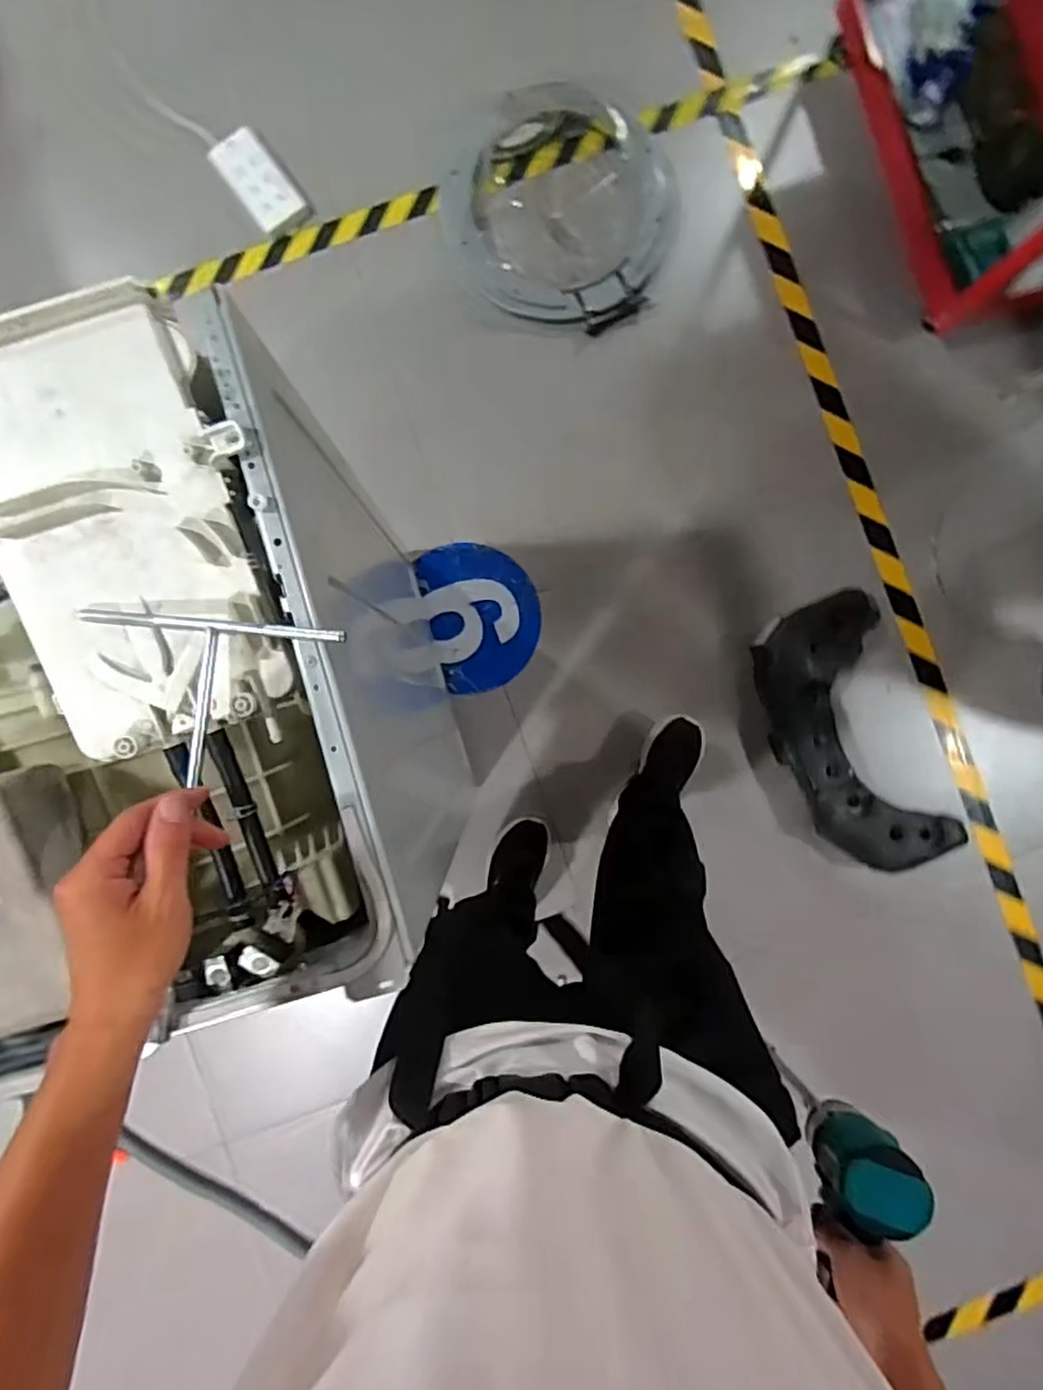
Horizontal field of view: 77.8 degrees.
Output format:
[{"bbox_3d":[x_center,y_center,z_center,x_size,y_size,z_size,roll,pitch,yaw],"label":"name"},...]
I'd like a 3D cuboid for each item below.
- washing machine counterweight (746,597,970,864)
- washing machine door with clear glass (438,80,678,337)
[{"bbox_3d":[0.619,0.073,1.218,0.271,0.092,0.509,-15,91,-1],"label":"washing machine counterweight"},{"bbox_3d":[0.072,-0.932,1.215,0.428,0.099,0.416,0,89,-1],"label":"washing machine door with clear glass"}]

